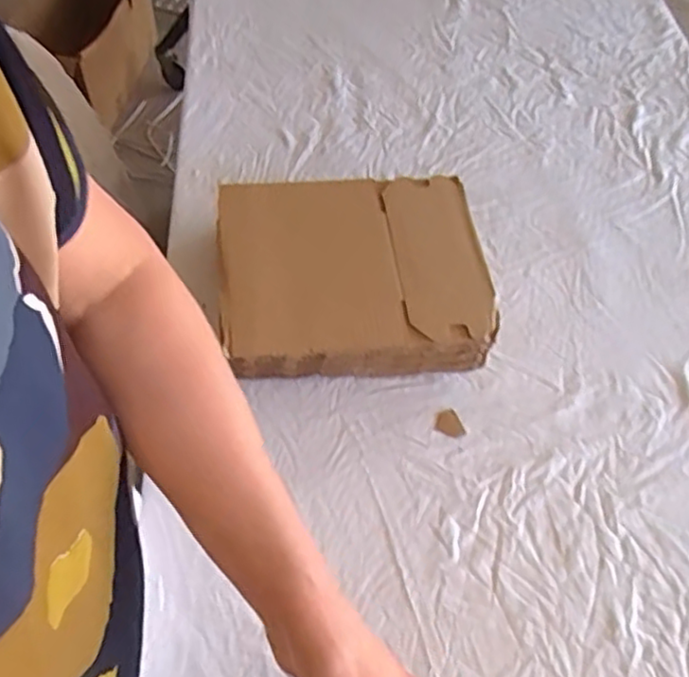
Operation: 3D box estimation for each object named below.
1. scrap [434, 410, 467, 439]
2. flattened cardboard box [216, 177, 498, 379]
[{"bbox_3d":[0.110,0.092,0.729,0.027,0.004,0.033,-20,58,-16],"label":"scrap"},{"bbox_3d":[0.007,-0.065,0.781,0.281,0.098,0.235,-6,55,-7],"label":"flattened cardboard box"}]

